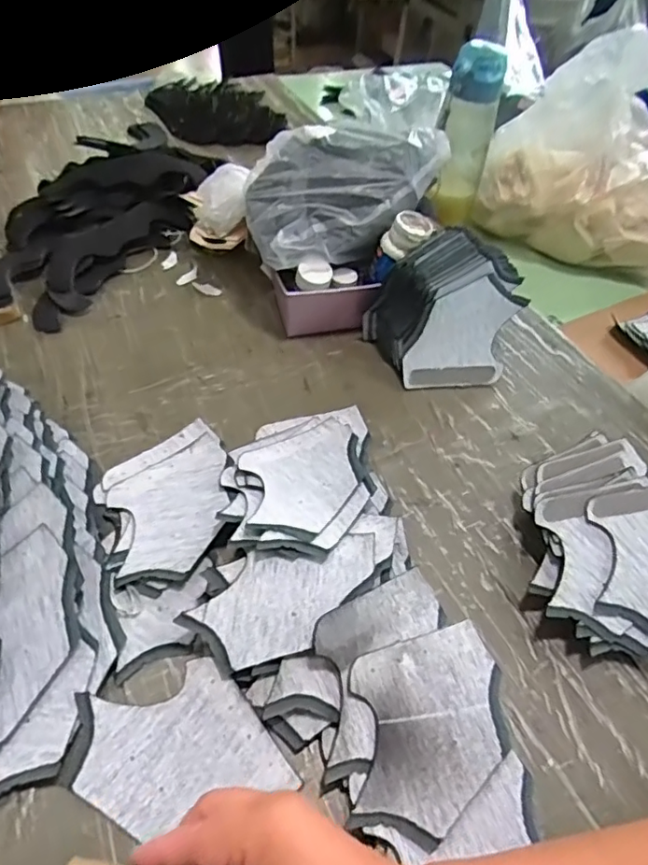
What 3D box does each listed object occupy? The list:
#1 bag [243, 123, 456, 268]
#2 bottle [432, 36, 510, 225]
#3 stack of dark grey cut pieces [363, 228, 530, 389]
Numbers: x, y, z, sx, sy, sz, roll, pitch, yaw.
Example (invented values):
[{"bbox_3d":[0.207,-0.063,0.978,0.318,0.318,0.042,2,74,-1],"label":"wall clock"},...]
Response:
[{"bbox_3d":[0.029,-0.253,0.601,0.218,0.092,0.110,-10,51,-14],"label":"bag"},{"bbox_3d":[0.186,-0.384,0.760,0.068,0.210,0.055,18,50,10],"label":"bottle"},{"bbox_3d":[0.135,-0.122,0.588,0.139,0.112,0.118,-18,53,-20],"label":"stack of dark grey cut pieces"}]

